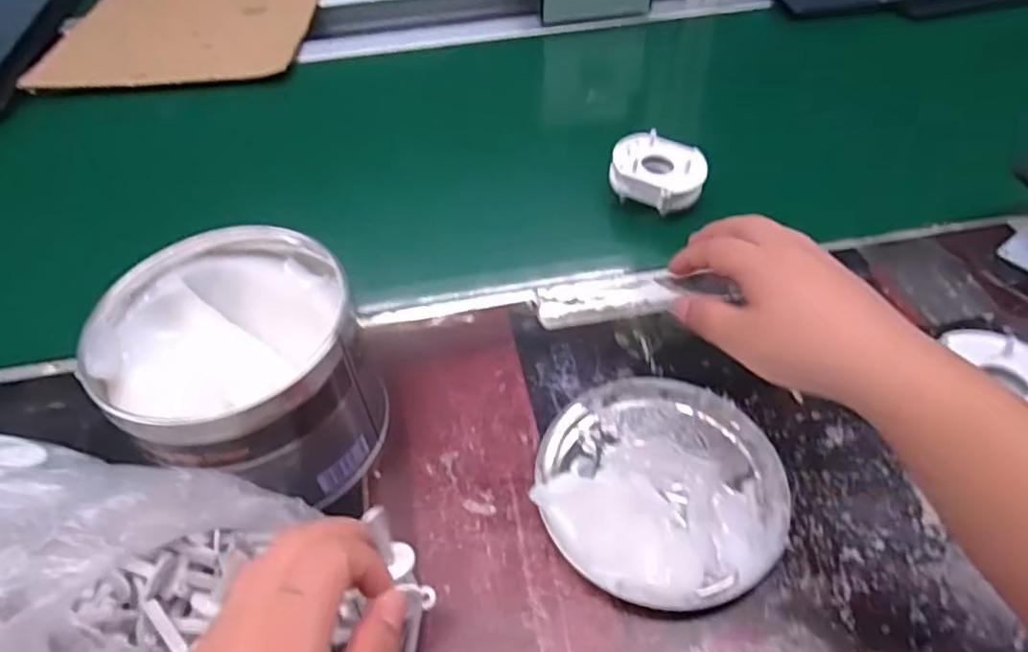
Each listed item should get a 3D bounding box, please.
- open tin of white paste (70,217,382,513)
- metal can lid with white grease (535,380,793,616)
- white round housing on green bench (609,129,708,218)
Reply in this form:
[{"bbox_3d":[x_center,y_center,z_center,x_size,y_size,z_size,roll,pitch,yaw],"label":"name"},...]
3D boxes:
[{"bbox_3d":[-0.141,0.026,0.360,0.125,0.096,0.116,-2,49,2],"label":"open tin of white paste"},{"bbox_3d":[0.078,0.081,0.355,0.127,0.023,0.128,-2,49,2],"label":"metal can lid with white grease"},{"bbox_3d":[0.111,-0.119,0.516,0.069,0.027,0.058,23,54,22],"label":"white round housing on green bench"}]

